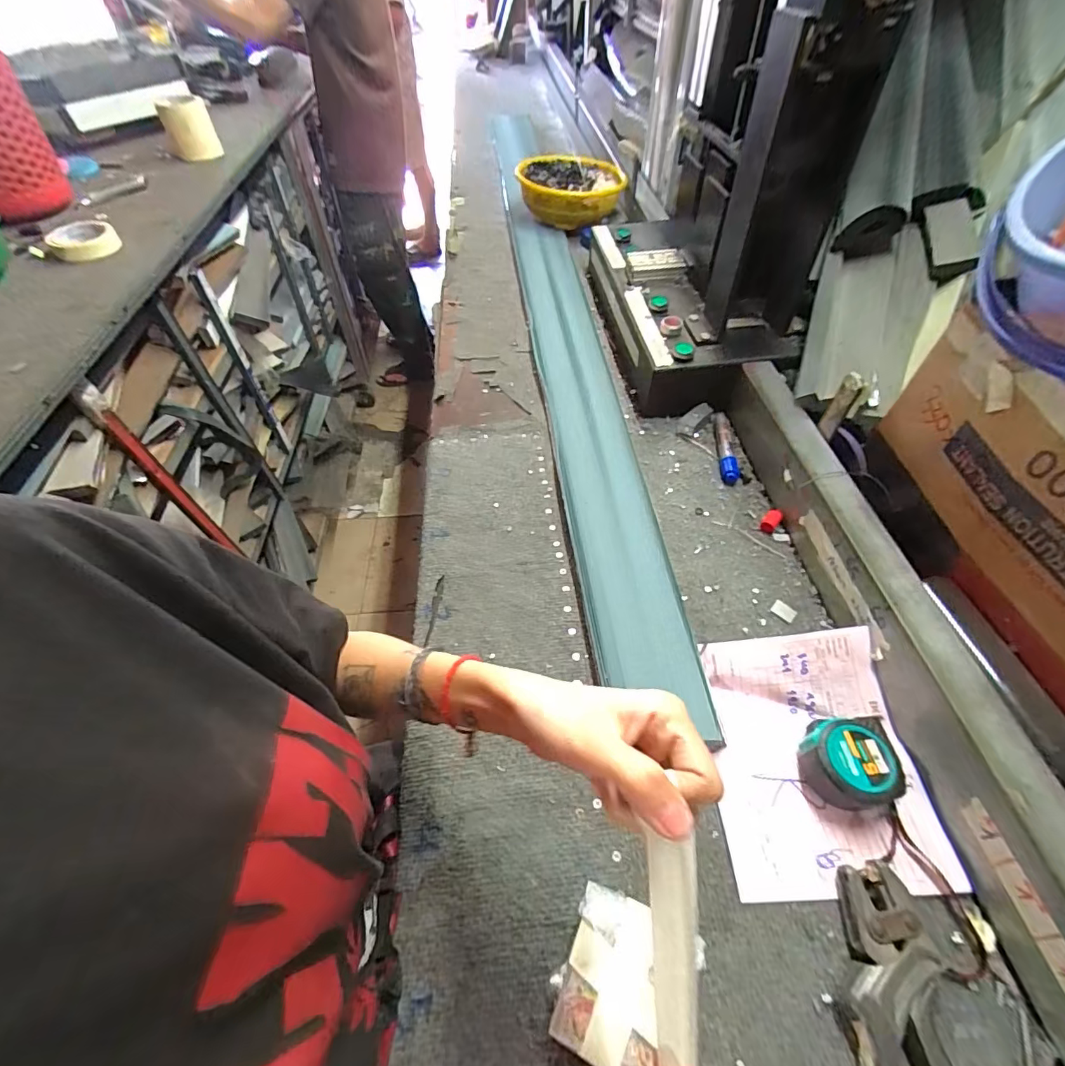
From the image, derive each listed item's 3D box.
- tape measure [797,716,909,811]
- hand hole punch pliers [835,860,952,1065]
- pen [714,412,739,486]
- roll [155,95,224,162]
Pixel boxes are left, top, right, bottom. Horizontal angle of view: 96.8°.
[{"bbox_3d":[0.246,0.181,0.374,0.066,0.042,0.062,-1,52,2],"label":"tape measure"},{"bbox_3d":[0.229,0.309,0.287,0.066,0.025,0.176,2,52,4],"label":"hand hole punch pliers"},{"bbox_3d":[0.247,-0.111,0.608,0.021,0.017,0.123,4,52,5],"label":"pen"},{"bbox_3d":[-0.764,-0.903,1.062,0.097,0.101,0.120,-27,56,-17],"label":"roll"}]

